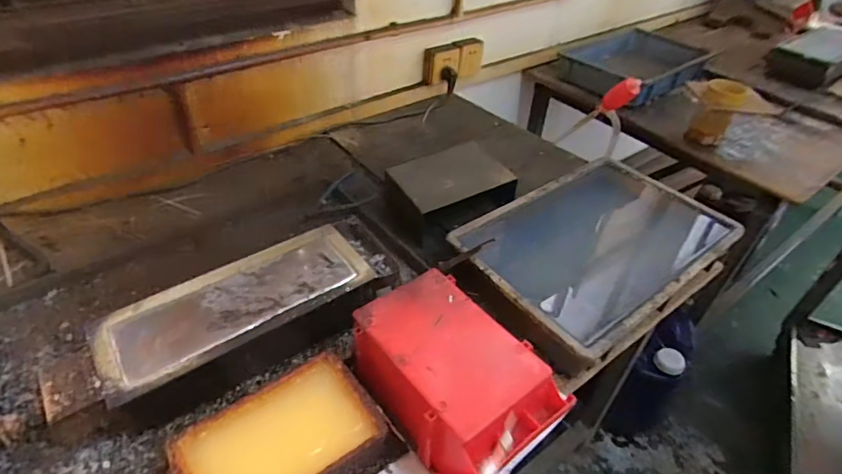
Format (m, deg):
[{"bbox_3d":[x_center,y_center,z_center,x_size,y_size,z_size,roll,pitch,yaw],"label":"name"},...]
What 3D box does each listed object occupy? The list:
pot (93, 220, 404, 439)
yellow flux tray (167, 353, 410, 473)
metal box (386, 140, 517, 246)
[{"bbox_3d":[-0.217,0.101,0.660,0.391,0.080,0.154,-25,48,-28],"label":"pot"},{"bbox_3d":[-0.150,0.236,0.531,0.223,0.065,0.137,-25,48,-28],"label":"yellow flux tray"},{"bbox_3d":[0.055,-0.085,0.909,0.219,0.090,0.142,-20,46,-23],"label":"metal box"}]

